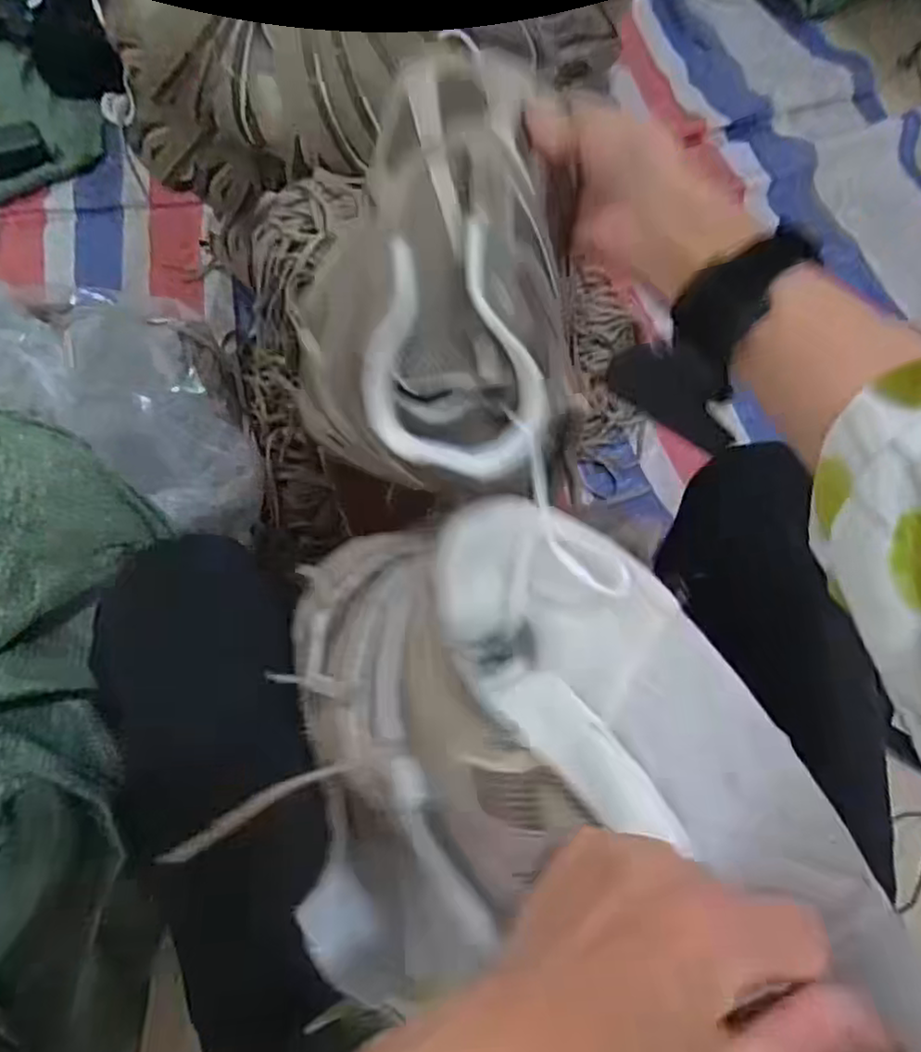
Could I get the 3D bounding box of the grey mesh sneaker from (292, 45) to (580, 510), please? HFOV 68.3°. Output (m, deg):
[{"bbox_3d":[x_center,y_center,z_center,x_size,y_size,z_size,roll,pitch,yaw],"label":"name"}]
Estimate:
[{"bbox_3d":[-0.010,-0.136,0.361,0.139,0.086,0.228,-1,67,-3],"label":"grey mesh sneaker"}]

